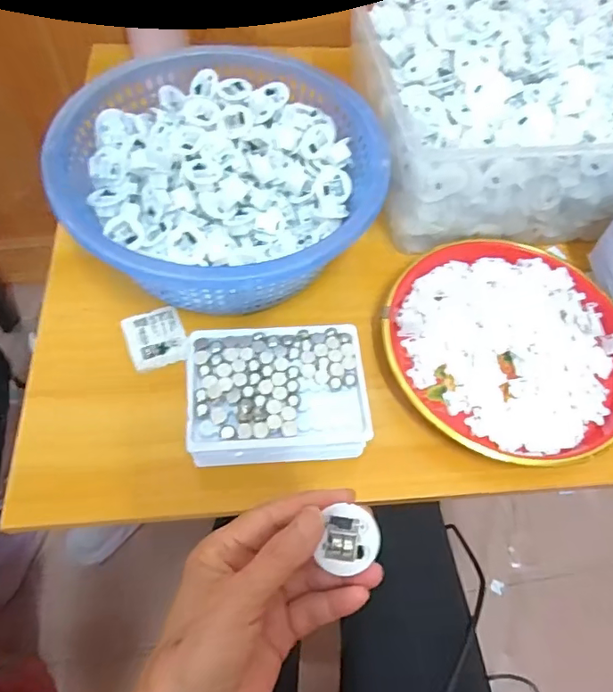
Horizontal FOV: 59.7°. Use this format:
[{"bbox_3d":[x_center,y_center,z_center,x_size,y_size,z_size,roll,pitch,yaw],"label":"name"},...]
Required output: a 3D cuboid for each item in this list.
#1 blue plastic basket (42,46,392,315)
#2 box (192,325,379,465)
[{"bbox_3d":[-0.076,-0.148,0.484,0.263,0.106,0.245,1,61,-2],"label":"blue plastic basket"},{"bbox_3d":[-0.022,0.040,0.416,0.130,0.055,0.099,-4,61,-5],"label":"box"}]

